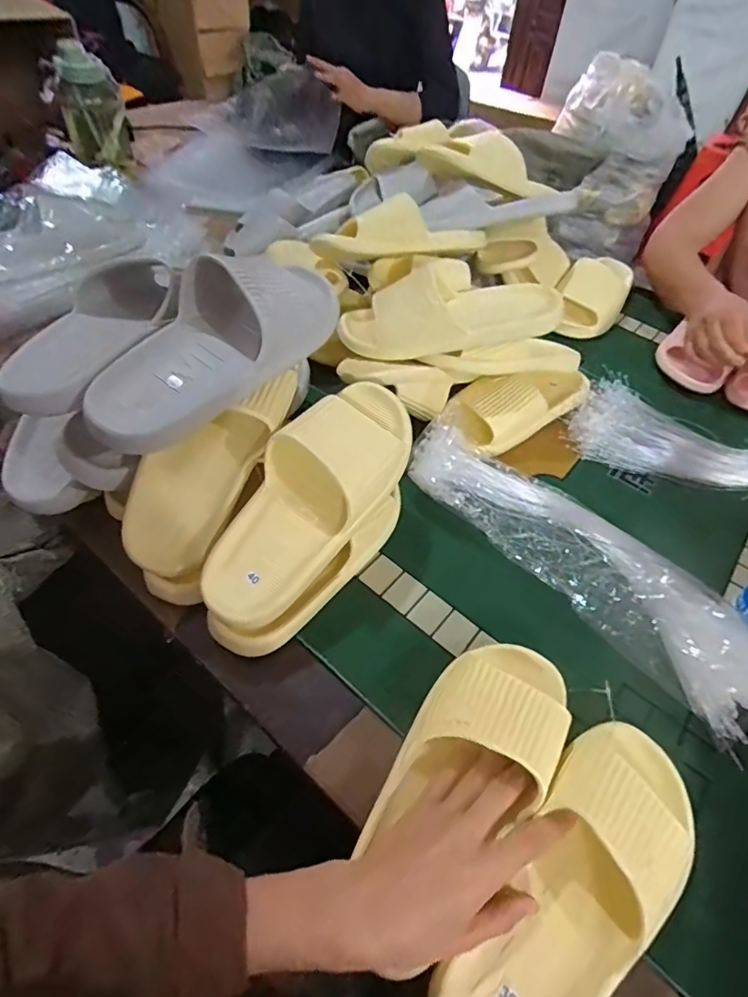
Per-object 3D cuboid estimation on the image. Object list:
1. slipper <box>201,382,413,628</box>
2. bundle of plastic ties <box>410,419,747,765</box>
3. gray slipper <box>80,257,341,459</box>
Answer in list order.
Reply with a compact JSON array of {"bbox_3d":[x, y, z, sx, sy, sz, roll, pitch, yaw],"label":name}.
[{"bbox_3d":[-0.055,-0.005,0.448,0.096,0.069,0.255,31,76,19],"label":"slipper"},{"bbox_3d":[0.208,0.050,0.503,0.122,0.044,0.395,-35,62,-29],"label":"bundle of plastic ties"},{"bbox_3d":[-0.128,-0.149,0.450,0.100,0.079,0.282,34,56,21],"label":"gray slipper"}]

